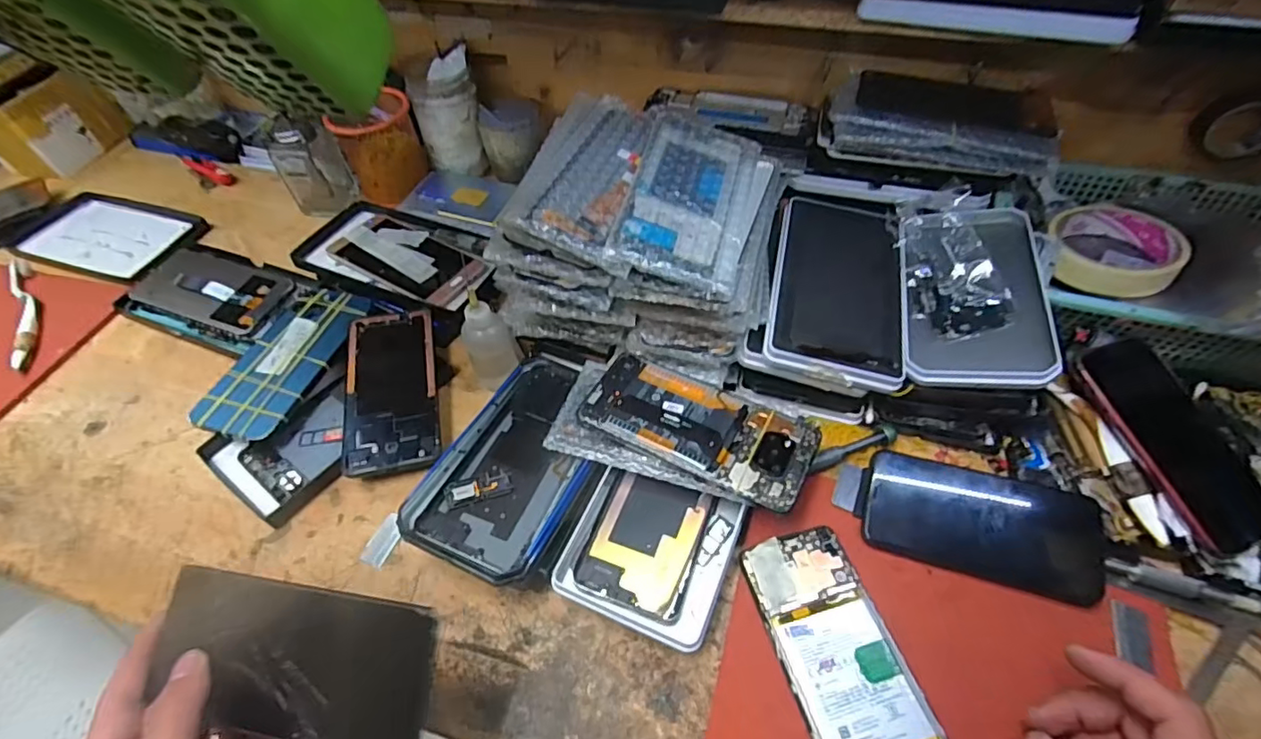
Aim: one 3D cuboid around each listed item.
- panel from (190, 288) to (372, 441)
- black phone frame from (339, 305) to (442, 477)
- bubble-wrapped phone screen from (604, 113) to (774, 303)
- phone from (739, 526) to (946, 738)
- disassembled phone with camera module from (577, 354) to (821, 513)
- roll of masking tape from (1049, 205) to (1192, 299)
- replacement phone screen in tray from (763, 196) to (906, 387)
[{"bbox_3d":[-0.294,-0.011,0.487,0.076,0.008,0.159,14,54,10],"label":"panel"},{"bbox_3d":[-0.197,0.012,0.463,0.070,0.010,0.152,-11,53,-5],"label":"black phone frame"},{"bbox_3d":[0.049,-0.129,0.425,0.101,0.017,0.170,18,59,-4],"label":"bubble-wrapped phone screen"},{"bbox_3d":[0.126,0.170,0.334,0.068,0.010,0.153,-14,53,-8],"label":"phone"},{"bbox_3d":[0.047,0.039,0.405,0.164,0.005,0.074,21,55,18],"label":"disassembled phone with camera module"},{"bbox_3d":[0.398,-0.101,0.464,0.089,0.032,0.089,-2,53,2],"label":"roll of masking tape"},{"bbox_3d":[0.166,-0.069,0.449,0.099,0.018,0.173,9,54,10],"label":"replacement phone screen in tray"}]

